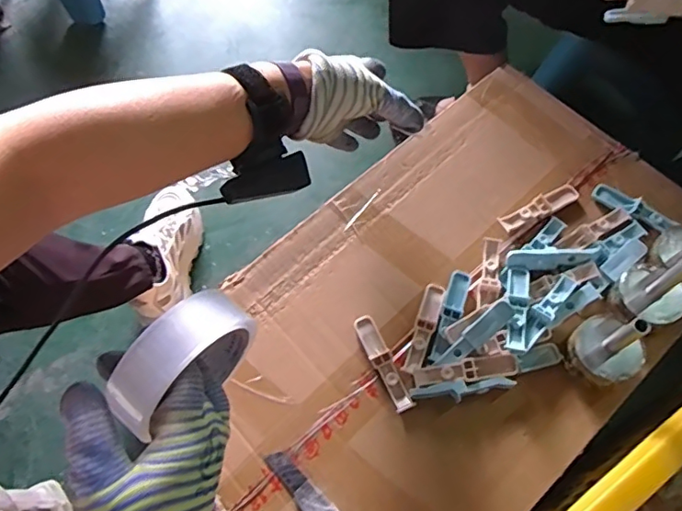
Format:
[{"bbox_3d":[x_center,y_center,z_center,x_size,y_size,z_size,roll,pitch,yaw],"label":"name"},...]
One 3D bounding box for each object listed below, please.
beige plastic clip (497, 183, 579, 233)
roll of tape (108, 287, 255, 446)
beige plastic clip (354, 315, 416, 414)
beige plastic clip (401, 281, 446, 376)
[{"bbox_3d":[0.221,-0.052,0.597,0.094,0.014,0.024,-28,69,-11],"label":"beige plastic clip"},{"bbox_3d":[-0.100,0.069,0.348,0.039,0.088,0.093,38,72,16],"label":"roll of tape"},{"bbox_3d":[0.042,0.106,0.532,0.021,0.013,0.100,-24,68,-9],"label":"beige plastic clip"},{"bbox_3d":[0.085,0.074,0.545,0.020,0.017,0.099,17,68,8],"label":"beige plastic clip"}]

